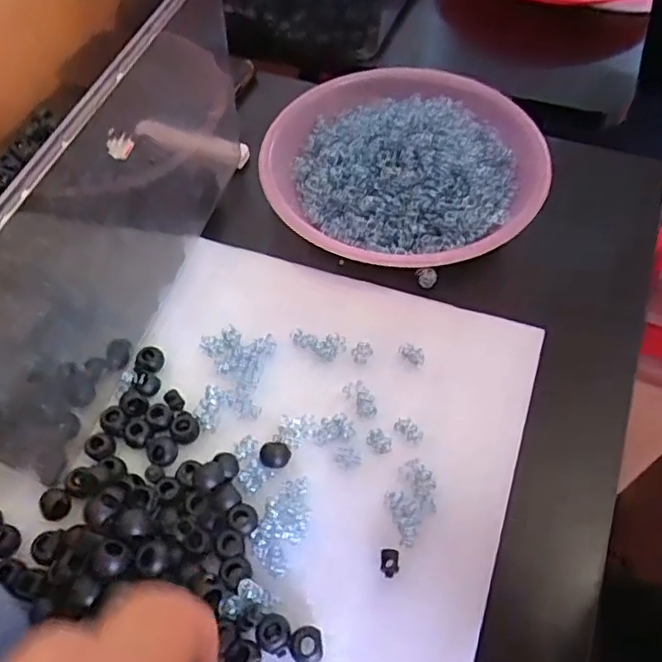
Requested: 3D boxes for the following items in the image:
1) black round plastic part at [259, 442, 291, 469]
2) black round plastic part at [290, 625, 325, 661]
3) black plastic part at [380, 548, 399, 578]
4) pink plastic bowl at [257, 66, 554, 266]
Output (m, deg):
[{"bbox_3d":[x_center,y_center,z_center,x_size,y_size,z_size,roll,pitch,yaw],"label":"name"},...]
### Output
[{"bbox_3d":[-0.029,0.064,0.314,0.016,0.007,0.014,-13,57,-7],"label":"black round plastic part"},{"bbox_3d":[-0.010,0.140,0.269,0.014,0.007,0.015,-1,57,1],"label":"black round plastic part"},{"bbox_3d":[0.028,0.110,0.288,0.008,0.004,0.013,2,57,0],"label":"black plastic part"},{"bbox_3d":[0.051,-0.118,0.412,0.179,0.043,0.188,-1,57,1],"label":"pink plastic bowl"}]

